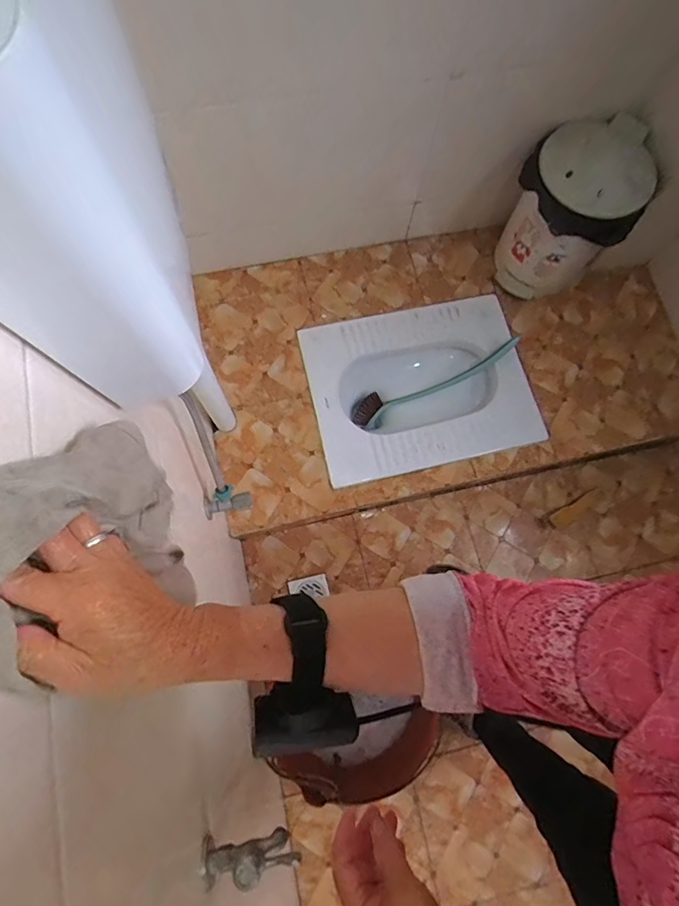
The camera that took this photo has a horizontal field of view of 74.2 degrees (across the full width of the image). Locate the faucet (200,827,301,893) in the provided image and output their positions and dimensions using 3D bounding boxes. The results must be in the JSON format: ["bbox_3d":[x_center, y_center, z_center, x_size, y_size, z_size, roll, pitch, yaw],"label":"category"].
[{"bbox_3d":[-0.097,0.436,0.489,0.103,0.062,0.036,-16,78,-6],"label":"faucet"}]

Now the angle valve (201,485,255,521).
[{"bbox_3d":[-0.218,0.092,0.867,0.094,0.037,0.047,-14,78,-6],"label":"angle valve"}]

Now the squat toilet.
[{"bbox_3d":[0.207,-0.157,1.210,0.544,0.178,0.419,-12,78,-5],"label":"squat toilet"}]

